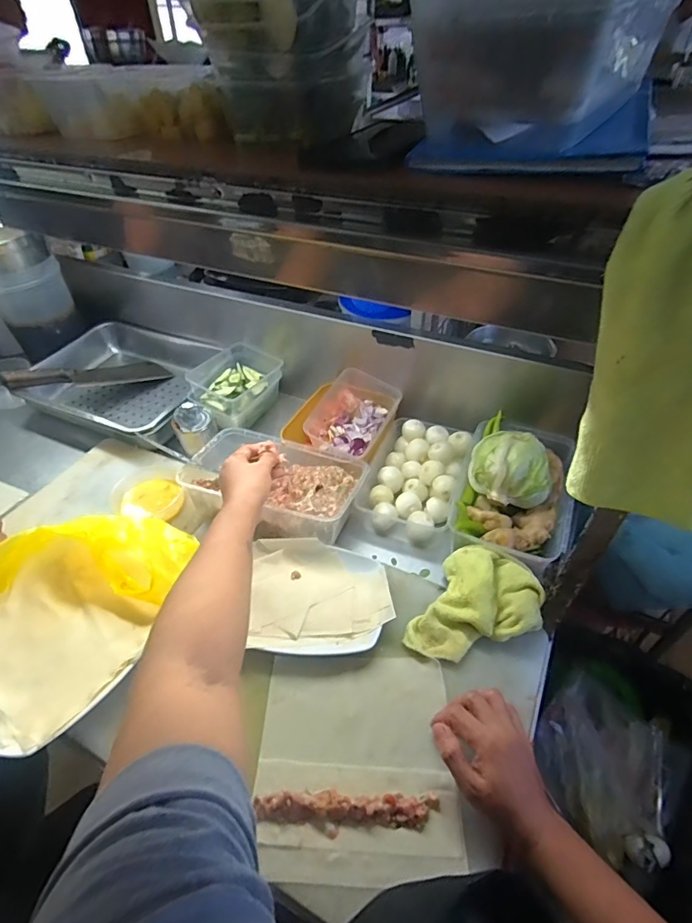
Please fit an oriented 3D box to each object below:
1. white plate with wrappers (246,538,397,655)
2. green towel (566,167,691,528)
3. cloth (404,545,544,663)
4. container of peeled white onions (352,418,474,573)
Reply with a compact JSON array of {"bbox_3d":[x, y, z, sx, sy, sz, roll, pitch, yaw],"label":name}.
[{"bbox_3d":[-0.035,0.174,0.622,0.180,0.027,0.155,-3,43,-1],"label":"white plate with wrappers"},{"bbox_3d":[0.242,-0.072,0.293,0.167,0.171,0.125,-12,44,-11],"label":"green towel"},{"bbox_3d":[0.169,0.185,0.588,0.137,0.050,0.161,23,48,24],"label":"cloth"},{"bbox_3d":[0.112,0.038,0.772,0.152,0.083,0.234,11,44,14],"label":"container of peeled white onions"}]

